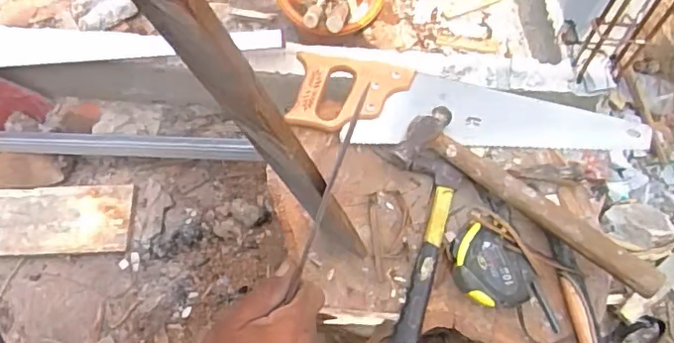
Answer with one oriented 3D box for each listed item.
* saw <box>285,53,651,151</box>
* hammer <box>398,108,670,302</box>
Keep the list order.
[{"bbox_3d":[0.175,-0.079,0.755,0.460,0.033,0.114,5,67,5],"label":"saw"},{"bbox_3d":[0.229,0.024,0.674,0.327,0.053,0.093,31,71,15],"label":"hammer"}]

